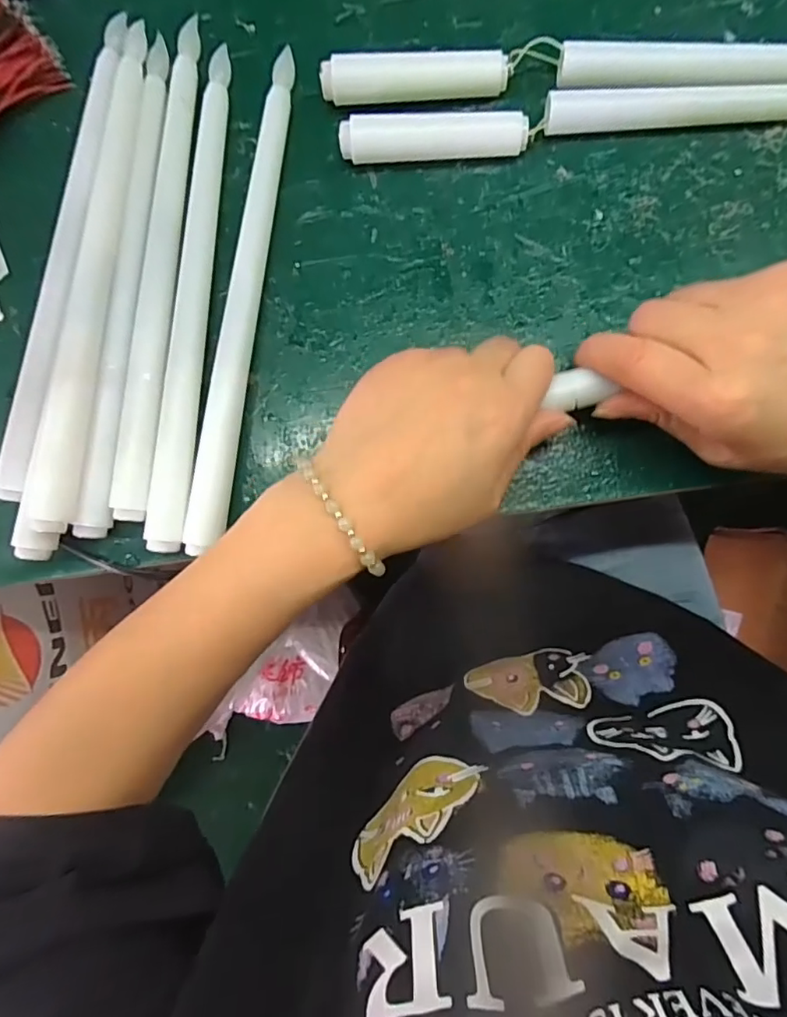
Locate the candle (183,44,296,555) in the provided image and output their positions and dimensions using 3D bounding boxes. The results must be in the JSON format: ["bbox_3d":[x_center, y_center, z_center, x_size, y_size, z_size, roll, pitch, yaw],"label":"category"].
[{"bbox_3d":[-0.076,-0.101,0.269,0.017,0.016,0.242,8,91,5],"label":"candle"}]

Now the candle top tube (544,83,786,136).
[{"bbox_3d":[0.155,-0.187,0.250,0.167,0.013,0.013,0,90,5],"label":"candle top tube"}]

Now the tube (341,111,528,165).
[{"bbox_3d":[0.019,-0.178,0.260,0.086,0.017,0.018,0,90,5],"label":"tube"}]

